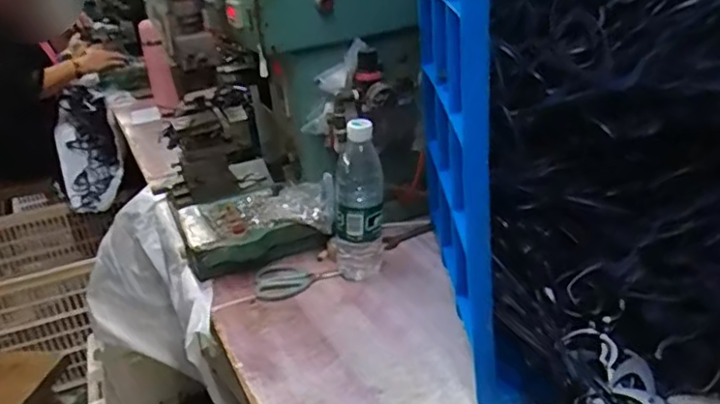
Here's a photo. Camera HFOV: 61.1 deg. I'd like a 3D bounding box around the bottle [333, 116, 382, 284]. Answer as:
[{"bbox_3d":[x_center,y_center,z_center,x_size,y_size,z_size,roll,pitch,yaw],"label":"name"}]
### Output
[{"bbox_3d":[-0.007,-0.002,0.845,0.078,0.222,0.076,-8,26,-5],"label":"bottle"}]

